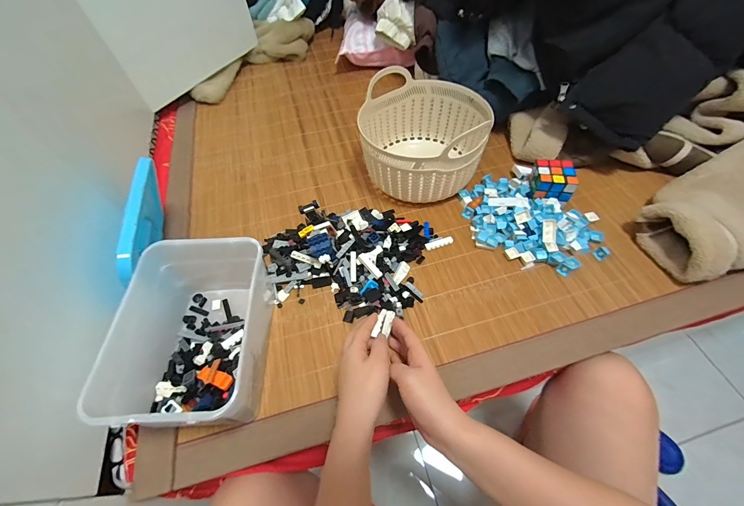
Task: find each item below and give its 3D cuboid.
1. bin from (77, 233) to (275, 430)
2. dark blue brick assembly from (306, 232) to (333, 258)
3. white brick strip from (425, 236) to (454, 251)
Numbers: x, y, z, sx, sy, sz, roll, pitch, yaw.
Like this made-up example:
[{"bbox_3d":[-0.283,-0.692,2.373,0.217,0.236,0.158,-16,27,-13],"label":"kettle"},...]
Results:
[{"bbox_3d":[-0.209,0.102,0.406,0.149,0.123,0.206,-5,56,1],"label":"bin"},{"bbox_3d":[-0.078,-0.004,0.496,0.032,0.041,0.031,-19,57,-9],"label":"dark blue brick assembly"},{"bbox_3d":[0.112,-0.016,0.538,0.047,0.008,0.014,-17,57,-8],"label":"white brick strip"}]

